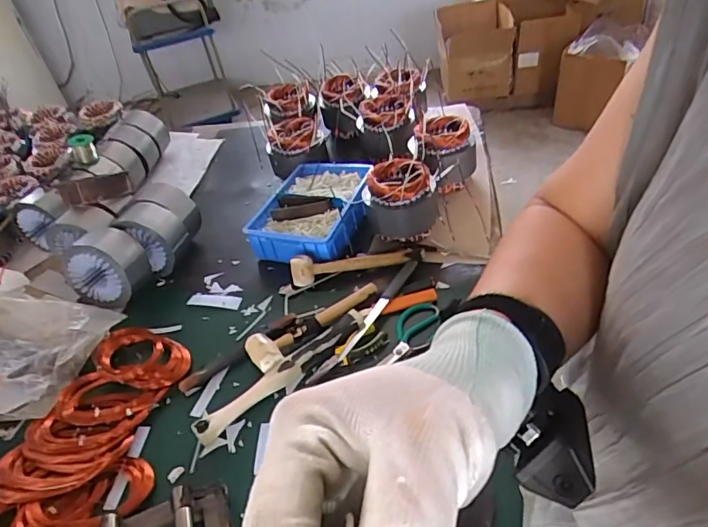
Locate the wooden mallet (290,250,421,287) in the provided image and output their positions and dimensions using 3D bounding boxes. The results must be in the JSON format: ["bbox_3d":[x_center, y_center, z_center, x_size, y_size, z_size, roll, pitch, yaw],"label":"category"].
[{"bbox_3d":[0.004,-0.005,0.986,0.262,0.044,0.044,-10,41,0],"label":"wooden mallet"}]

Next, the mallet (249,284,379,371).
[{"bbox_3d":[-0.064,0.108,0.880,0.259,0.043,0.076,-28,44,-20],"label":"mallet"}]

